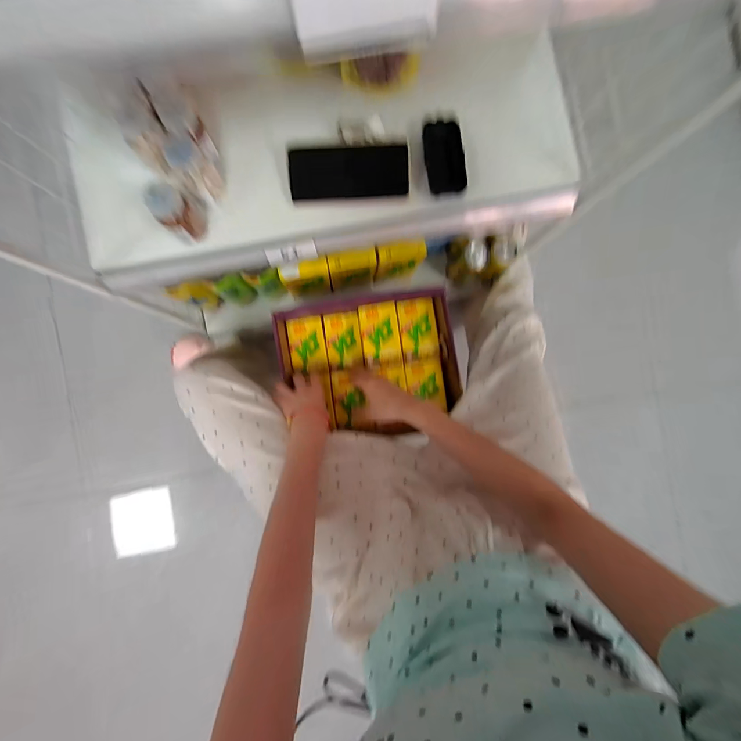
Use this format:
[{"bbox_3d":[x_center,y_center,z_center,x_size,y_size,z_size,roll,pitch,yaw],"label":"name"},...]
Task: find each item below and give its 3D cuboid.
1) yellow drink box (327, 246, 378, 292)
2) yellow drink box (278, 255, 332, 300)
[{"bbox_3d":[-0.037,-0.207,0.768,0.095,0.163,0.041,-8,90,-4],"label":"yellow drink box"},{"bbox_3d":[-0.128,-0.184,0.758,0.091,0.149,0.034,-15,91,-4],"label":"yellow drink box"}]

